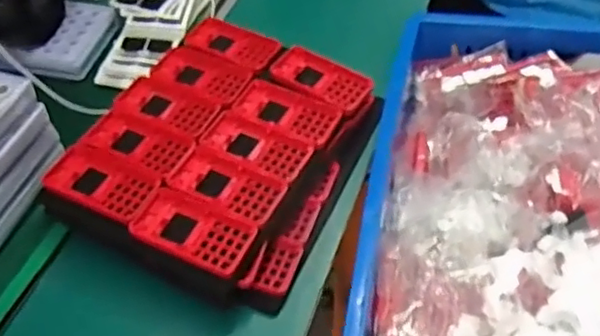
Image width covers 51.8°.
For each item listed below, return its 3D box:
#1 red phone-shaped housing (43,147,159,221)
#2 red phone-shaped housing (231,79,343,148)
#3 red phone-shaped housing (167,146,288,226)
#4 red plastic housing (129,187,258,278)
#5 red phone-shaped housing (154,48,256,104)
[{"bbox_3d":[-0.219,0.016,0.679,0.117,0.011,0.061,19,53,17],"label":"red phone-shaped housing"},{"bbox_3d":[-0.016,-0.066,0.754,0.124,0.019,0.066,20,53,18],"label":"red phone-shaped housing"},{"bbox_3d":[-0.083,0.019,0.683,0.124,0.012,0.065,19,53,17],"label":"red phone-shaped housing"},{"bbox_3d":[-0.112,0.064,0.648,0.125,0.015,0.071,20,53,18],"label":"red plastic housing"},{"bbox_3d":[-0.126,-0.118,0.784,0.119,0.007,0.068,21,54,18],"label":"red phone-shaped housing"}]

